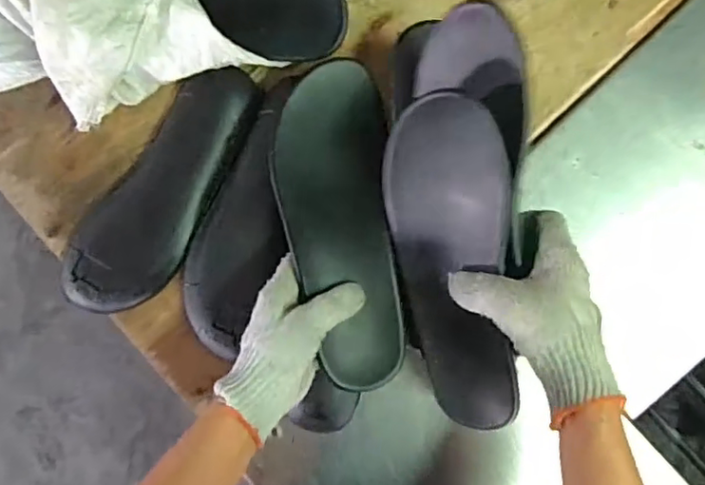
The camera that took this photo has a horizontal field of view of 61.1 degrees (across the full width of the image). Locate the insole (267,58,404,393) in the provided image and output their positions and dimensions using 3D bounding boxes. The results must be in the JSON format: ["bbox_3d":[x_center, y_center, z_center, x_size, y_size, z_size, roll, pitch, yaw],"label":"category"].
[{"bbox_3d":[-0.011,-0.012,0.482,0.094,0.031,0.259,-9,90,4],"label":"insole"}]

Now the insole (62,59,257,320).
[{"bbox_3d":[-0.175,-0.046,0.563,0.098,0.017,0.257,38,91,5],"label":"insole"}]

